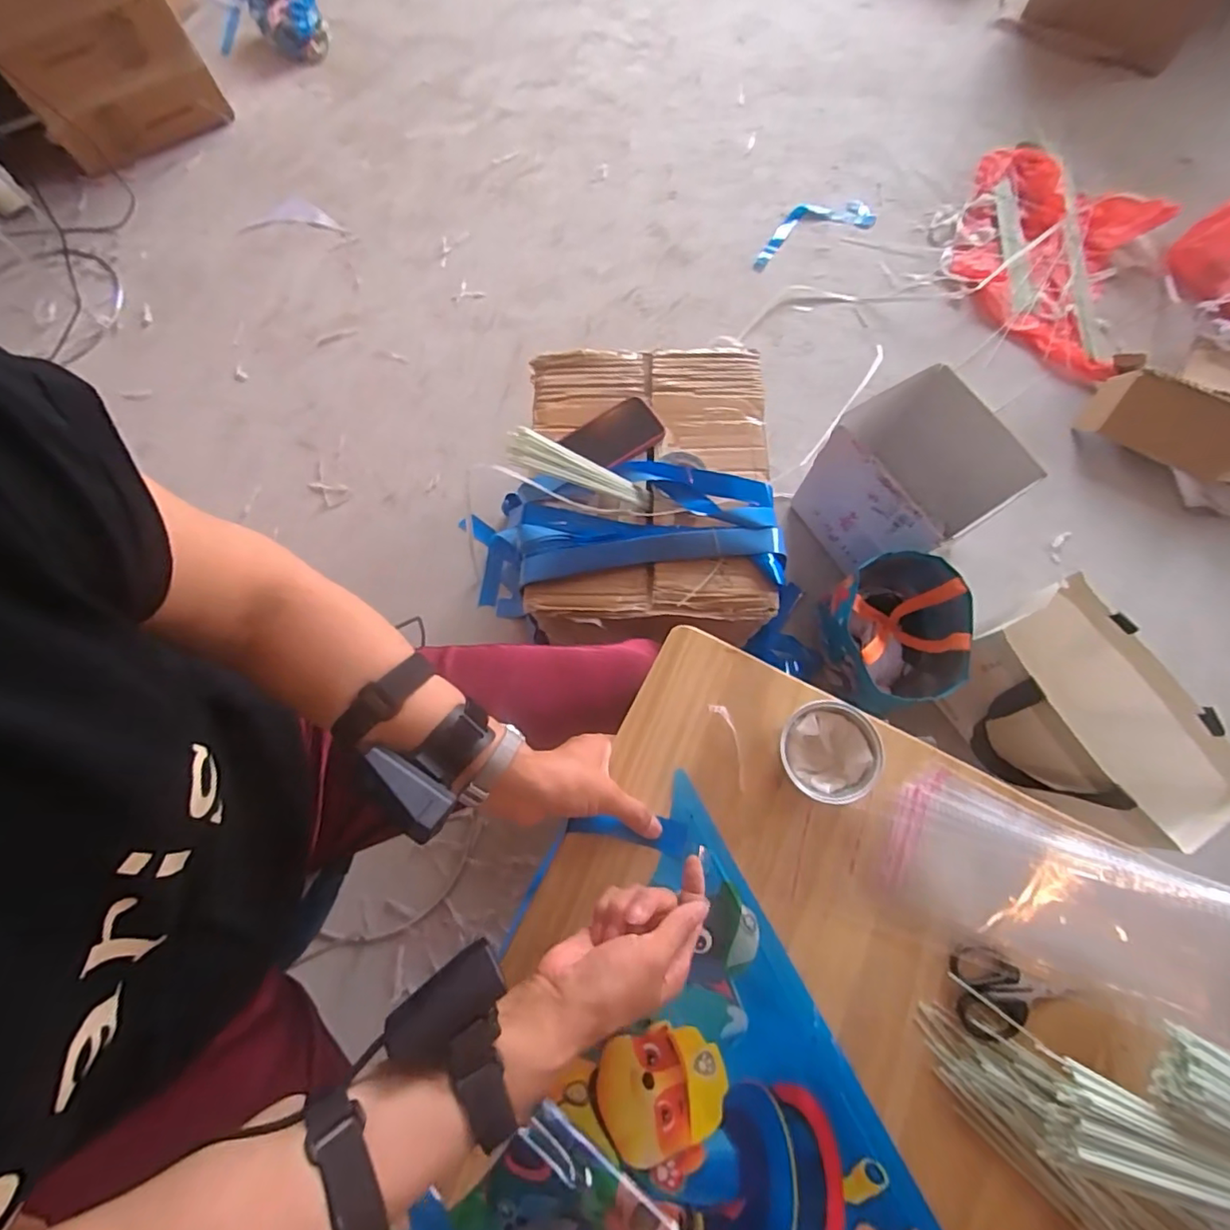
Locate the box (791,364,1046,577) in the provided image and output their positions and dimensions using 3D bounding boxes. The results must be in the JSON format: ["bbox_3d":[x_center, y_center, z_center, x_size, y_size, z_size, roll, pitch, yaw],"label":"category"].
[{"bbox_3d":[0.503,-0.226,1.011,0.250,0.228,0.262,-31,75,-8],"label":"box"}]

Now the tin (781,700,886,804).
[{"bbox_3d":[0.181,0.116,0.486,0.080,0.036,0.077,-1,74,2],"label":"tin"}]

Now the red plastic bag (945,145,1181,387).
[{"bbox_3d":[0.977,-0.825,1.284,0.408,0.079,0.560,26,77,9],"label":"red plastic bag"}]

